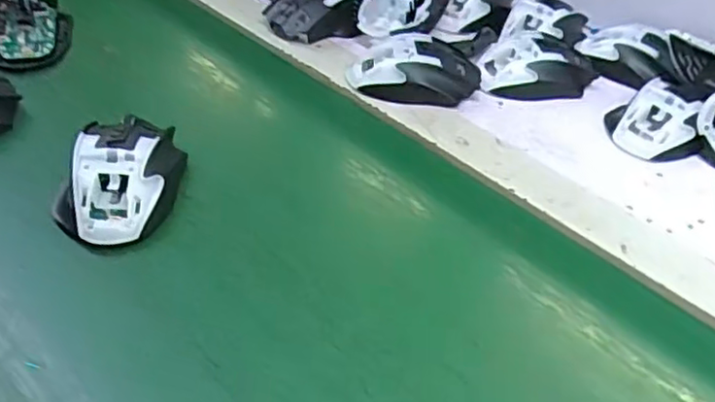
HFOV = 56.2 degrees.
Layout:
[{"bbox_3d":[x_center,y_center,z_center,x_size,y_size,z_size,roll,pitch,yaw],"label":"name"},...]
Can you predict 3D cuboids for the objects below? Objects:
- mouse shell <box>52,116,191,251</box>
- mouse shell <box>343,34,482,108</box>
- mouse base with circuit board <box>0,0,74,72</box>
[{"bbox_3d":[-0.159,-0.018,0.457,0.067,0.043,0.104,5,43,0],"label":"mouse shell"},{"bbox_3d":[0.051,-0.118,0.589,0.111,0.031,0.065,10,43,5],"label":"mouse shell"},{"bbox_3d":[-0.296,-0.151,0.594,0.078,0.025,0.118,-13,46,-19],"label":"mouse base with circuit board"}]

